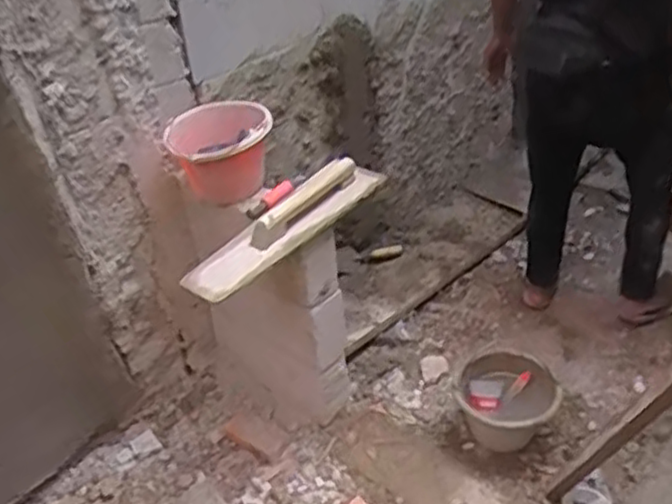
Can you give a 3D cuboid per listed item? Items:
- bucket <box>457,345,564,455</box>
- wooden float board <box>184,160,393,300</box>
[{"bbox_3d":[0.428,0.379,1.773,0.231,0.168,0.223,-3,35,2],"label":"bucket"},{"bbox_3d":[-0.101,-0.063,1.516,0.114,0.084,0.528,23,44,35],"label":"wooden float board"}]

